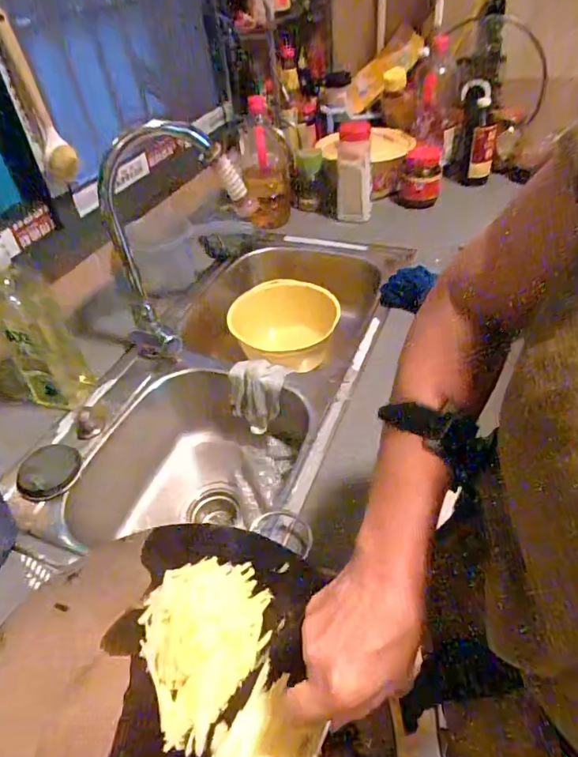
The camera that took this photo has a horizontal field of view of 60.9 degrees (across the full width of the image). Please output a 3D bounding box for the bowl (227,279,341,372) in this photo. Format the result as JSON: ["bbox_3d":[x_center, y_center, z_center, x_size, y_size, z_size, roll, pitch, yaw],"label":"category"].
[{"bbox_3d":[-0.020,-0.115,1.009,0.218,0.102,0.178,5,44,13],"label":"bowl"}]

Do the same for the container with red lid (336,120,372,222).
[{"bbox_3d":[0.144,-0.454,1.086,0.071,0.177,0.161,0,43,8],"label":"container with red lid"}]

